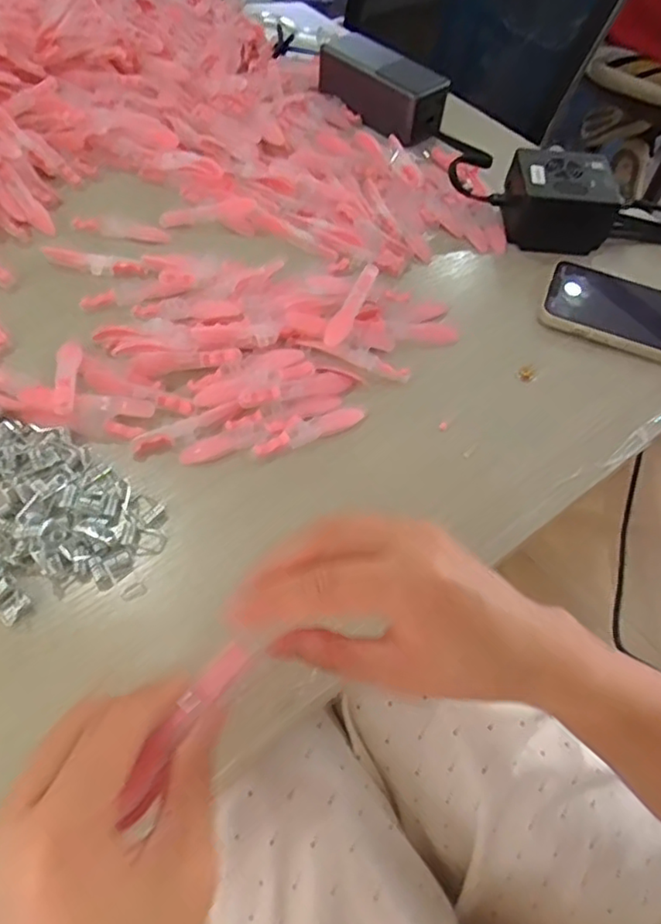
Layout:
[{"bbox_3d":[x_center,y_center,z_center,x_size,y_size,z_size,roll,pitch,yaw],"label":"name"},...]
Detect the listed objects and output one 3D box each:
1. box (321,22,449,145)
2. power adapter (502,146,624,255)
[{"bbox_3d":[0.051,-0.364,0.590,0.050,0.045,0.133,-37,67,-25],"label":"box"},{"bbox_3d":[0.188,-0.217,0.509,0.080,0.048,0.073,3,57,-3],"label":"power adapter"}]

